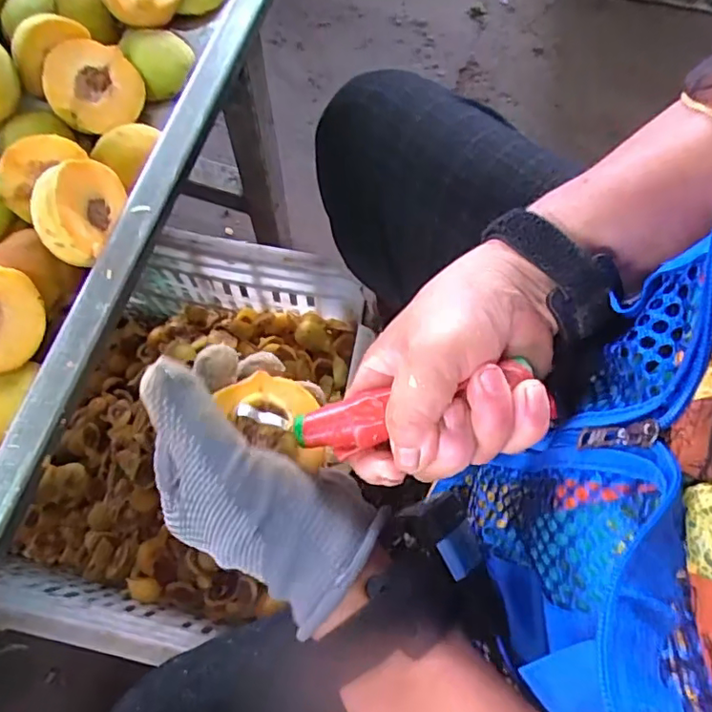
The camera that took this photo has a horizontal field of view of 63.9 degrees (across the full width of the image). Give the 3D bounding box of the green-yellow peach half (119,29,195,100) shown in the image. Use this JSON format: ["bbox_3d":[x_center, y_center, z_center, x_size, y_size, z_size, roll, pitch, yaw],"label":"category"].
[{"bbox_3d":[-0.142,-0.218,0.413,0.045,0.033,0.044,-19,72,-7],"label":"green-yellow peach half"}]

